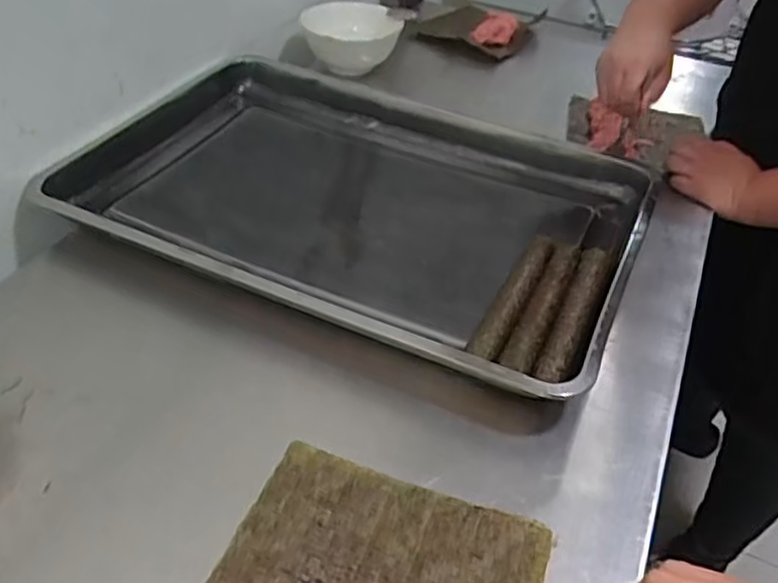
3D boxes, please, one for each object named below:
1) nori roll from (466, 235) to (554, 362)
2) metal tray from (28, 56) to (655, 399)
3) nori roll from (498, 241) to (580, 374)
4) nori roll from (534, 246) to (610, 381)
[{"bbox_3d":[0.122,0.007,0.653,0.027,0.034,0.204,21,44,18],"label":"nori roll"},{"bbox_3d":[-0.039,-0.108,0.744,0.596,0.048,0.395,20,44,17],"label":"metal tray"},{"bbox_3d":[0.144,0.016,0.633,0.030,0.034,0.188,20,44,17],"label":"nori roll"},{"bbox_3d":[0.170,0.024,0.623,0.028,0.037,0.186,20,44,16],"label":"nori roll"}]

